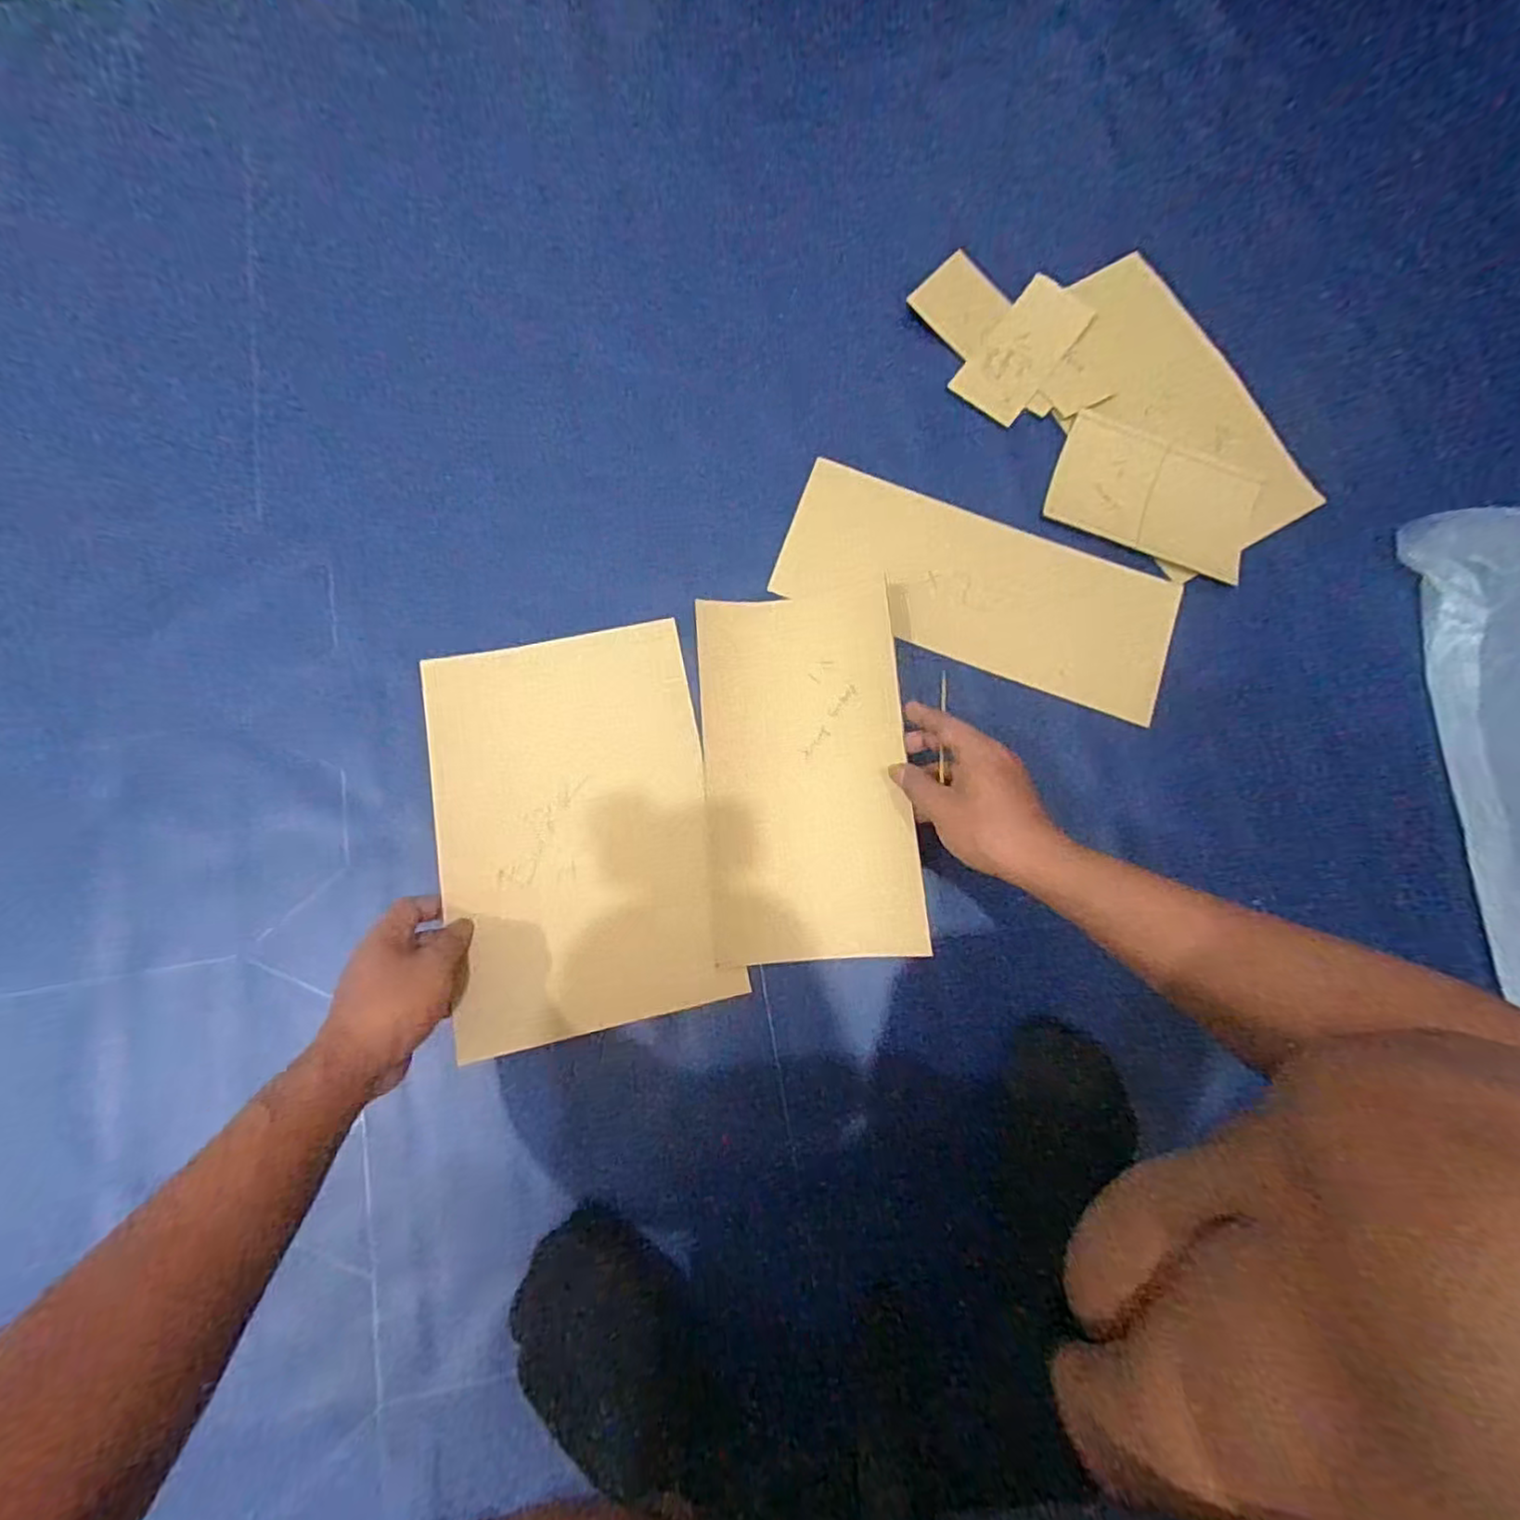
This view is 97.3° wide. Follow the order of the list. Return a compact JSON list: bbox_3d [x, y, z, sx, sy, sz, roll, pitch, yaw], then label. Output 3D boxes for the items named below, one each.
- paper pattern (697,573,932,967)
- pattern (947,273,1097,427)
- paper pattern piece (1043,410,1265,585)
[{"bbox_3d":[0.036,0.009,0.536,0.161,0.025,0.289,-7,80,14],"label":"paper pattern"},{"bbox_3d":[0.249,-0.389,0.632,0.070,0.005,0.147,37,83,5],"label":"pattern"},{"bbox_3d":[0.360,-0.242,0.611,0.177,0.013,0.107,24,78,1],"label":"paper pattern piece"}]

